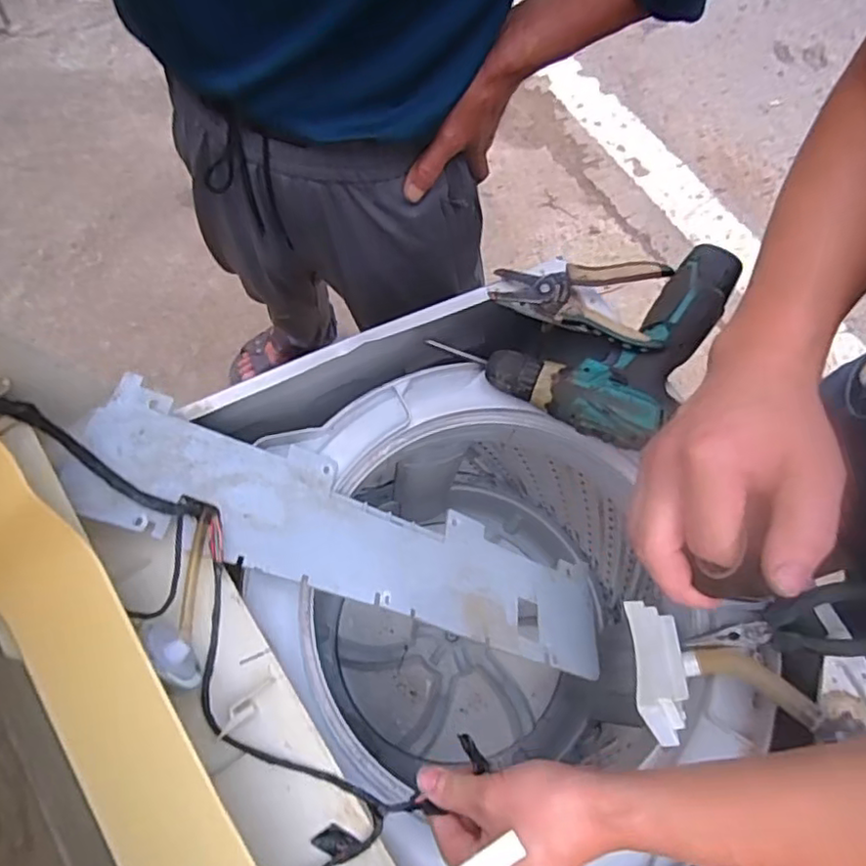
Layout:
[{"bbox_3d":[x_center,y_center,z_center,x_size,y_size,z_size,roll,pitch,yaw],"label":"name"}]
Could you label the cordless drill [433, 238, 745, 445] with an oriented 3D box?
[{"bbox_3d":[0.153,-0.088,0.583,0.210,0.070,0.191,16,81,13],"label":"cordless drill"}]

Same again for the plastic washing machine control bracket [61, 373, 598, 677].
[{"bbox_3d":[-0.050,0.094,0.539,0.481,0.015,0.113,25,51,-19],"label":"plastic washing machine control bracket"}]

